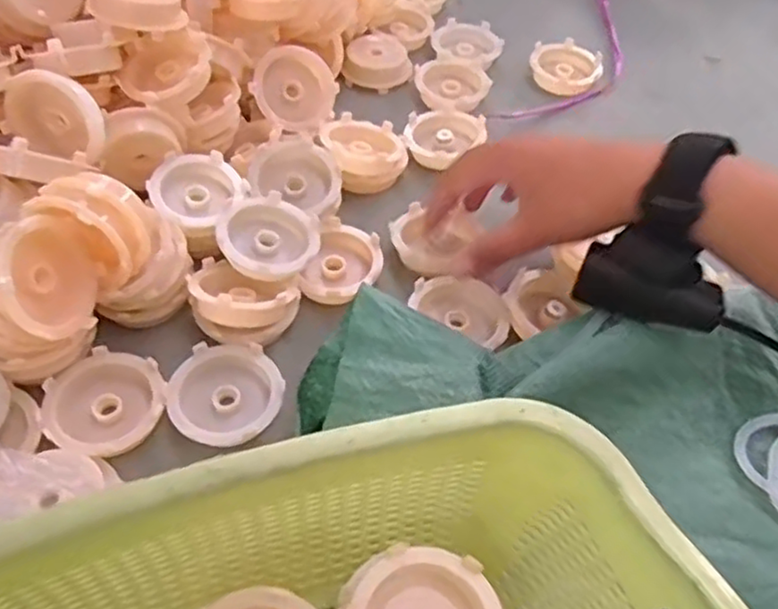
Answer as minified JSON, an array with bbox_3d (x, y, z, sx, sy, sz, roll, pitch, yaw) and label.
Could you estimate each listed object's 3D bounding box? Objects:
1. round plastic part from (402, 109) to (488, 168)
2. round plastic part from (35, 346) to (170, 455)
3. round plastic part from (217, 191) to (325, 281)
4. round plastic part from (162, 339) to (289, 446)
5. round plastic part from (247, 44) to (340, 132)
[{"bbox_3d":[0.040,-0.122,0.513,0.057,0.020,0.060,3,52,-3],"label":"round plastic part"},{"bbox_3d":[-0.144,0.052,0.360,0.055,0.017,0.057,3,52,-3],"label":"round plastic part"},{"bbox_3d":[-0.071,-0.039,0.408,0.055,0.019,0.057,36,40,5],"label":"round plastic part"},{"bbox_3d":[-0.085,0.049,0.370,0.057,0.019,0.059,3,52,-3],"label":"round plastic part"},{"bbox_3d":[-0.067,-0.154,0.501,0.057,0.059,0.020,-39,23,-10],"label":"round plastic part"}]

